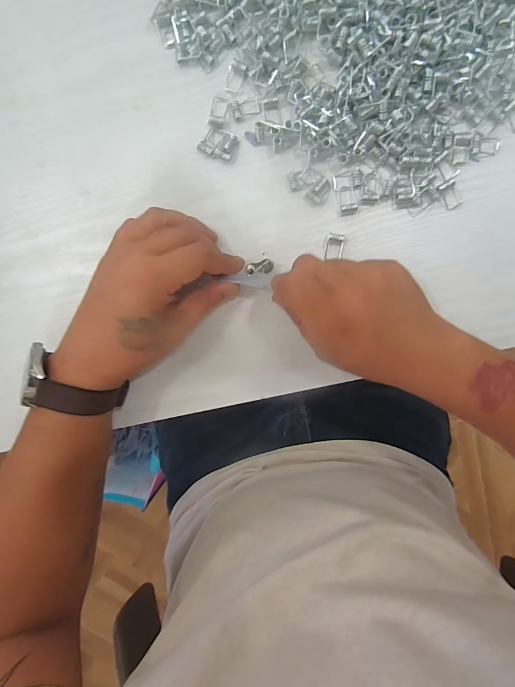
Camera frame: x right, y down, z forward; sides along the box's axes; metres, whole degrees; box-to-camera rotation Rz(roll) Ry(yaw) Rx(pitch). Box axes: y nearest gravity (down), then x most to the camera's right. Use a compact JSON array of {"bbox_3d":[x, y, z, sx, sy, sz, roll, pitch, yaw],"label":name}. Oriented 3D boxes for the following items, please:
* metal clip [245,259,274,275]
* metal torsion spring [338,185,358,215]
[{"bbox_3d":[0.003,-0.063,0.298,0.032,0.007,0.011,-22,97,-37],"label":"metal clip"},{"bbox_3d":[0.076,-0.121,0.301,0.014,0.004,0.024,-8,96,3],"label":"metal torsion spring"}]

